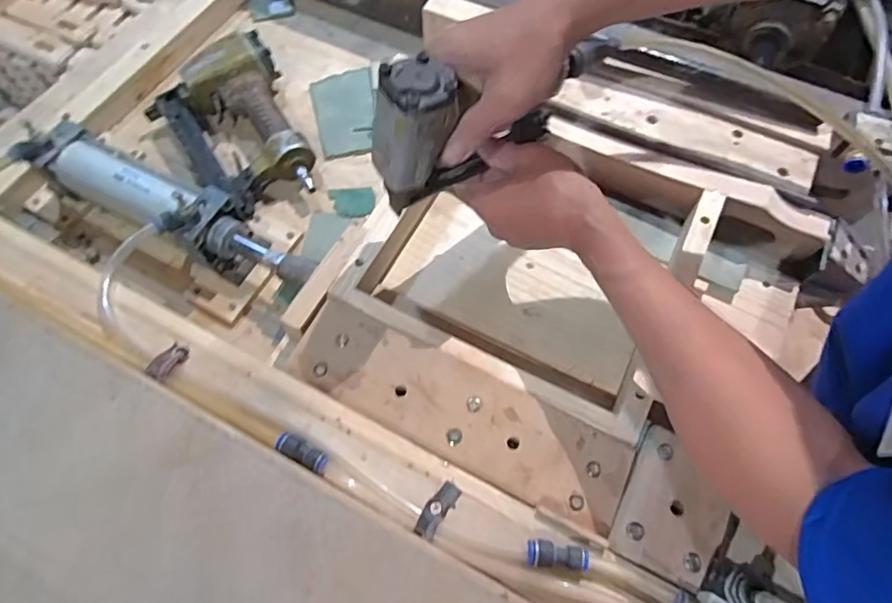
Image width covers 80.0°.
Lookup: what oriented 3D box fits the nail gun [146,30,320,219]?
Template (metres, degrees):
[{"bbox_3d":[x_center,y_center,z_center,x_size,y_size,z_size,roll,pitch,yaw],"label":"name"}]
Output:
[{"bbox_3d":[-0.239,-0.198,0.607,0.153,0.062,0.214,-28,67,-13],"label":"nail gun"}]

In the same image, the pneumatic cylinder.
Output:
[{"bbox_3d":[-0.273,-0.090,0.536,0.310,0.085,0.067,24,66,11],"label":"pneumatic cylinder"}]

